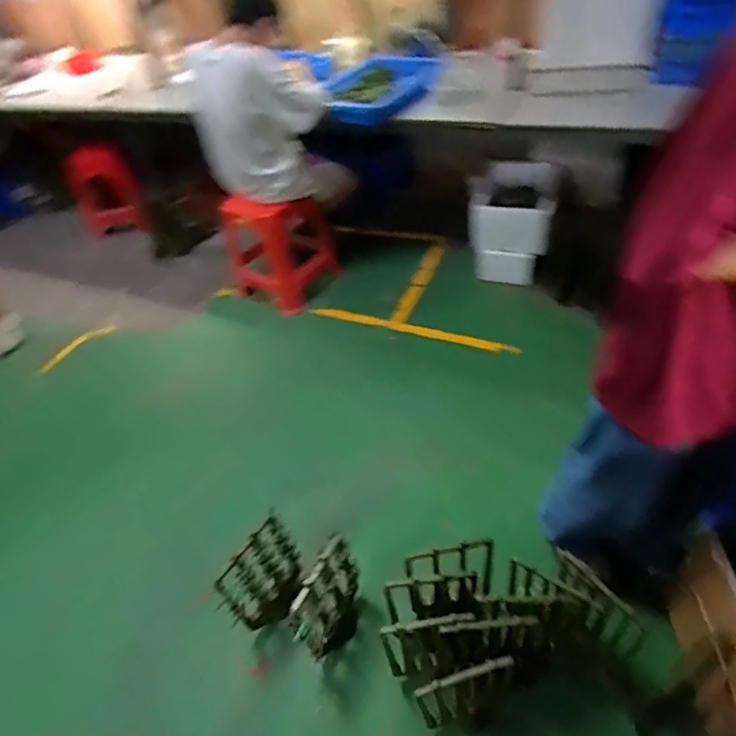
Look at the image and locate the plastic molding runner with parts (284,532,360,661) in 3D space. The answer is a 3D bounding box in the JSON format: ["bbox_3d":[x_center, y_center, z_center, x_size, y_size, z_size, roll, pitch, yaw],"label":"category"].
[{"bbox_3d":[-0.093,0.596,1.307,0.065,0.342,0.219,13,49,22],"label":"plastic molding runner with parts"}]

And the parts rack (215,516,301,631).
[{"bbox_3d":[-0.275,0.573,1.396,0.078,0.329,0.218,29,56,33],"label":"parts rack"}]

